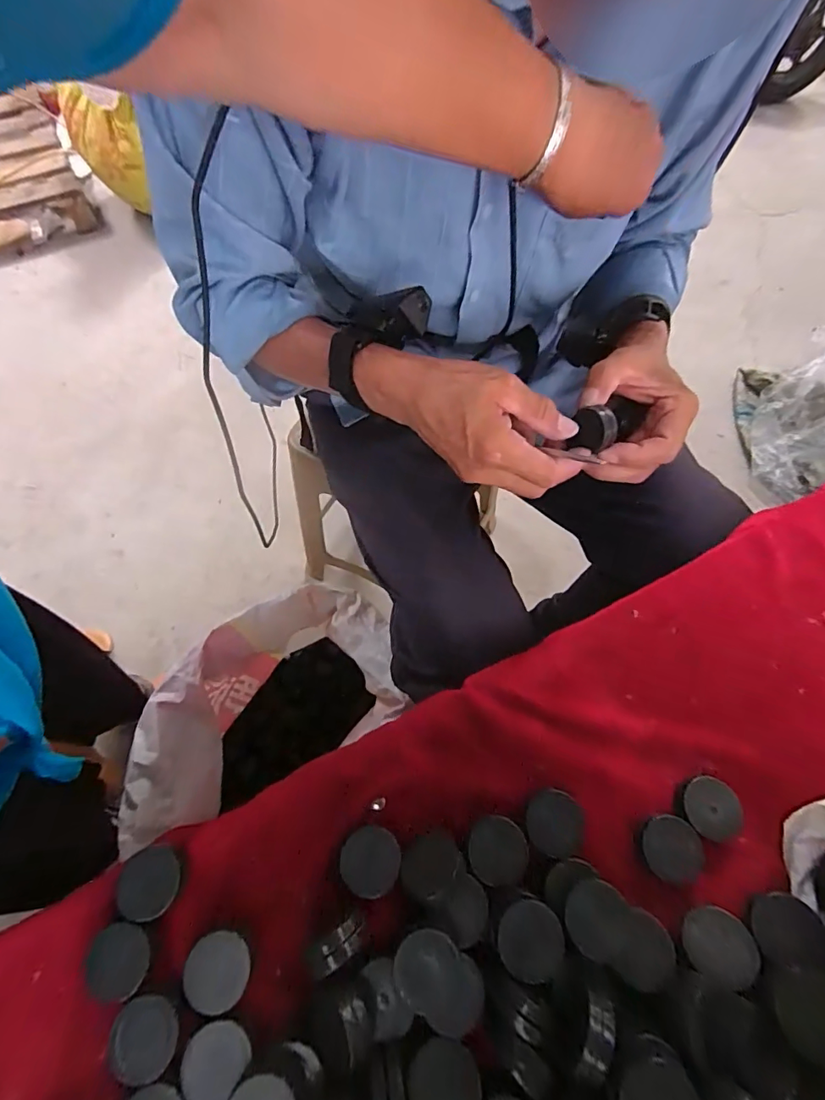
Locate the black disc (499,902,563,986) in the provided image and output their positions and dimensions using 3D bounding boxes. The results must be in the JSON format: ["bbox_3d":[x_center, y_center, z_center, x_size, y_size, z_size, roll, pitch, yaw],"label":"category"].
[{"bbox_3d":[0.059,0.193,0.236,0.030,0.004,0.031,-2,44,2],"label":"black disc"}]

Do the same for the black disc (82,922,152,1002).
[{"bbox_3d":[-0.149,0.208,0.240,0.031,0.005,0.032,0,65,-1],"label":"black disc"}]

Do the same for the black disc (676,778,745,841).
[{"bbox_3d":[0.172,0.148,0.274,0.033,0.006,0.032,0,65,-1],"label":"black disc"}]

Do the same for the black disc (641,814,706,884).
[{"bbox_3d":[0.144,0.164,0.261,0.032,0.005,0.030,0,65,-1],"label":"black disc"}]

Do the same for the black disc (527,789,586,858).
[{"bbox_3d":[0.081,0.153,0.267,0.030,0.005,0.032,0,65,-1],"label":"black disc"}]

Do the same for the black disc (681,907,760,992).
[{"bbox_3d":[0.154,0.199,0.238,0.032,0.004,0.032,-5,39,4],"label":"black disc"}]

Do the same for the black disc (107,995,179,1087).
[{"bbox_3d":[-0.129,0.234,0.227,0.033,0.004,0.031,0,65,-1],"label":"black disc"}]

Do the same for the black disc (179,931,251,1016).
[{"bbox_3d":[-0.098,0.210,0.235,0.031,0.004,0.030,0,65,-1],"label":"black disc"}]

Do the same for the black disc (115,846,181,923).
[{"bbox_3d":[-0.142,0.180,0.257,0.030,0.004,0.033,4,49,-8],"label":"black disc"}]

